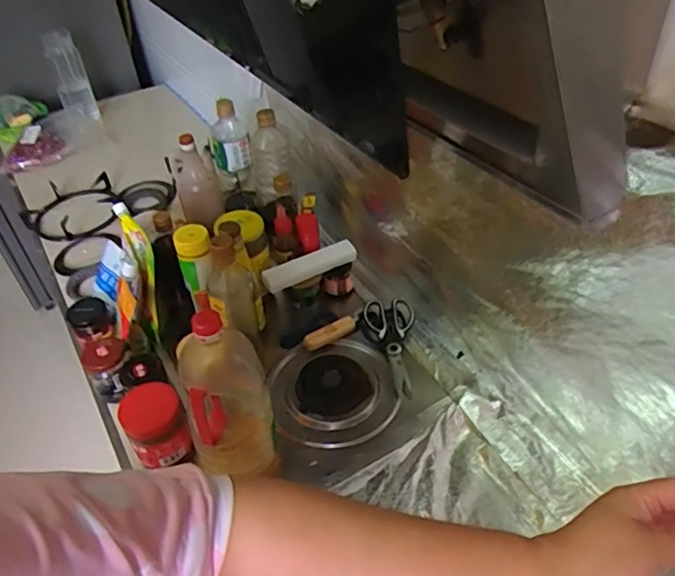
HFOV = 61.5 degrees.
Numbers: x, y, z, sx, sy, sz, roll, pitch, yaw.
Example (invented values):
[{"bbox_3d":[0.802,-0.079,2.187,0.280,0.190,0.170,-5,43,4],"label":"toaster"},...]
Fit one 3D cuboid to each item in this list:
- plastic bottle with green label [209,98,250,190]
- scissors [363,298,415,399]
[{"bbox_3d":[-0.215,-0.276,1.152,0.076,0.195,0.078,-10,43,-7],"label":"plastic bottle with green label"},{"bbox_3d":[0.106,0.090,0.948,0.080,0.030,0.197,-14,43,-10],"label":"scissors"}]

